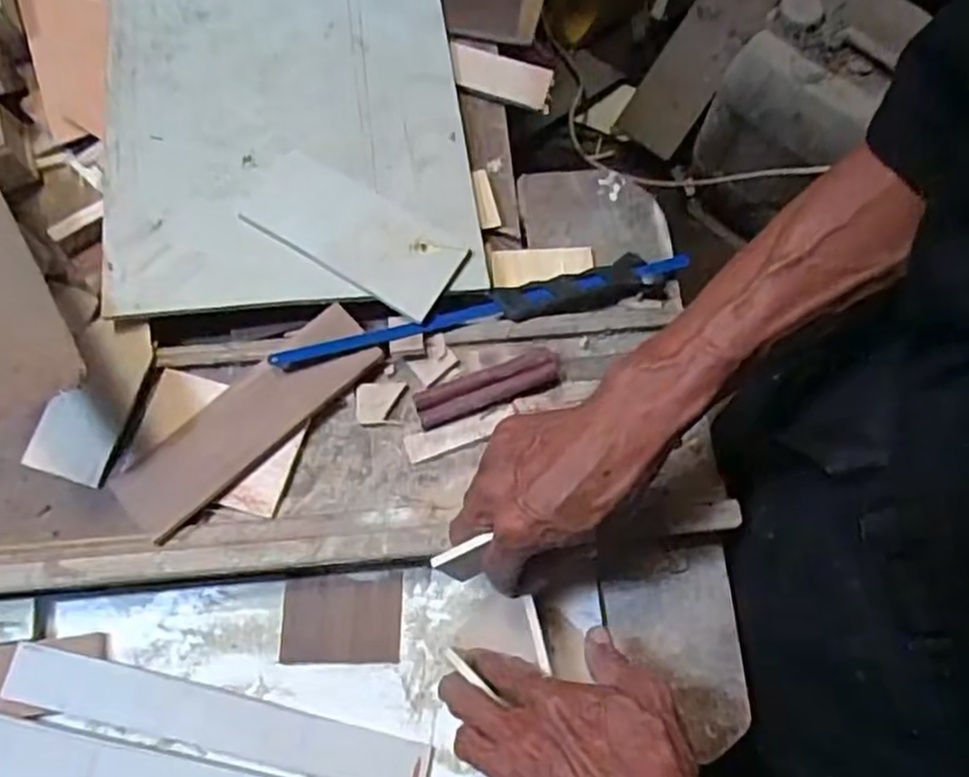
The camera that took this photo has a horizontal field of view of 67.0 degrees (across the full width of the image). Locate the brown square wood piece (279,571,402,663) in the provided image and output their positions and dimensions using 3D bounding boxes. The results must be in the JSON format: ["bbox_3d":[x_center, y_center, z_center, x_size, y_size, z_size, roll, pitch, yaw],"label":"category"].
[{"bbox_3d":[-0.092,0.148,0.472,0.076,0.006,0.055,-1,74,0],"label":"brown square wood piece"}]

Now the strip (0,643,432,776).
[{"bbox_3d":[-0.161,0.203,0.445,0.256,0.014,0.033,13,71,2],"label":"strip"}]

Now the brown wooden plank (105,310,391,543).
[{"bbox_3d":[-0.156,0.021,0.491,0.185,0.018,0.051,-40,77,-10],"label":"brown wooden plank"}]

